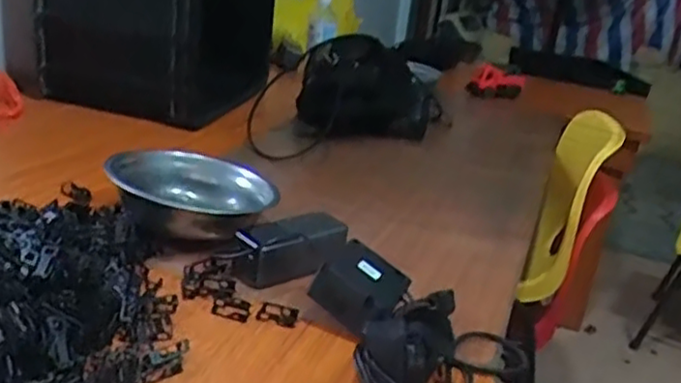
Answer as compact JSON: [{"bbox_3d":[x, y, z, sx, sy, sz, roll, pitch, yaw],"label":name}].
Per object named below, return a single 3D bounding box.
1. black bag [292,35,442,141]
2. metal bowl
[{"bbox_3d":[0.062,-0.199,1.357,0.277,0.191,0.087,-5,25,-30],"label":"black bag"},{"bbox_3d":[-0.178,0.007,0.839,0.181,0.073,0.180,7,21,-3],"label":"metal bowl"}]

